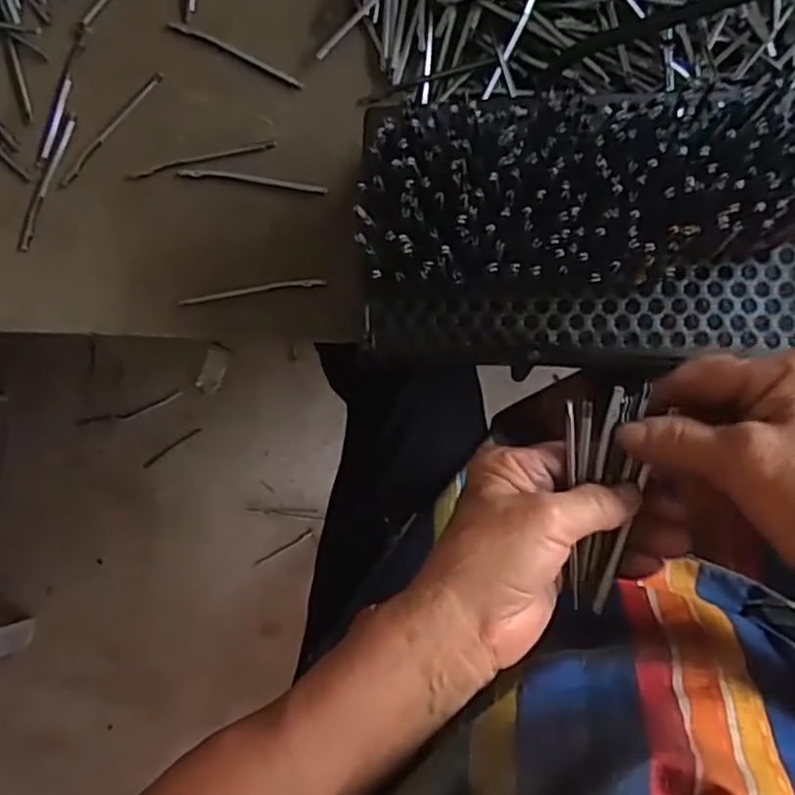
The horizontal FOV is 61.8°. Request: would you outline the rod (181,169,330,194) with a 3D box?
[{"bbox_3d":[-0.101,-0.153,0.465,0.106,0.007,0.008,9,93,6],"label":"rod"}]

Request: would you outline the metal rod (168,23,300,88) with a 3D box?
[{"bbox_3d":[-0.114,-0.243,0.469,0.107,0.004,0.006,27,95,5],"label":"metal rod"}]

